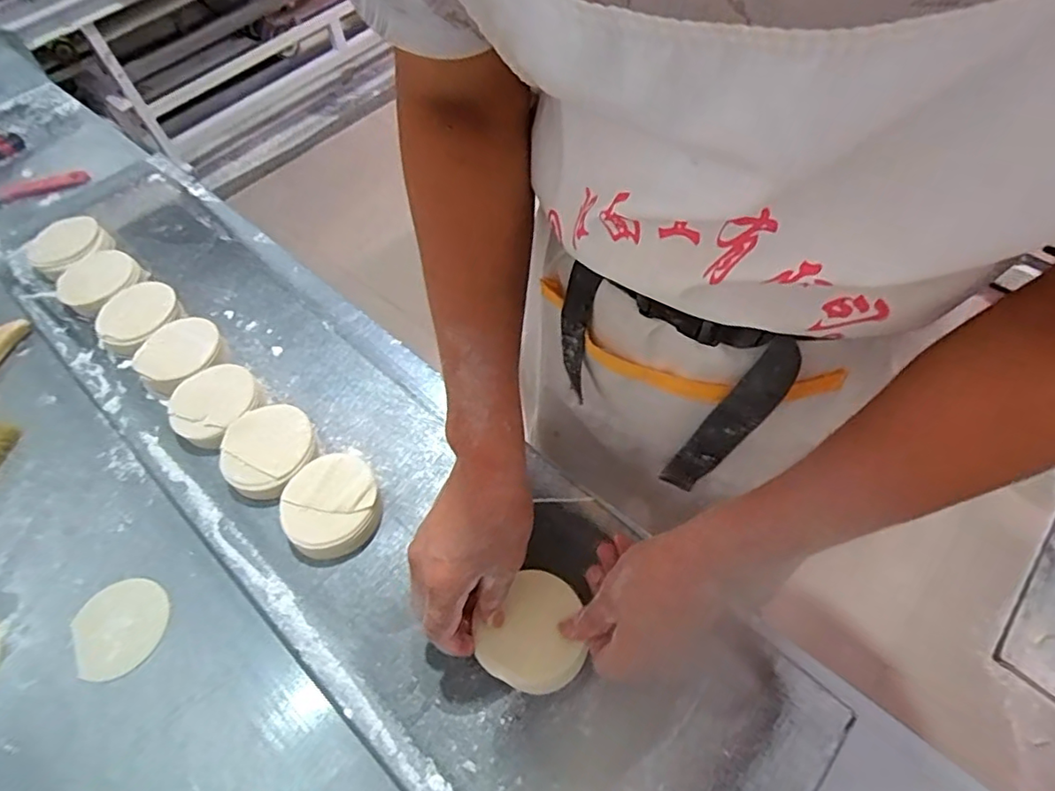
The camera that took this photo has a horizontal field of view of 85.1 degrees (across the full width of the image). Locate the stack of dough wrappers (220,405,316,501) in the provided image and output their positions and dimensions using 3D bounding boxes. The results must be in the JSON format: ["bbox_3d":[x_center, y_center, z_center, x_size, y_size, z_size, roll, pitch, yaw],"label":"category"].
[{"bbox_3d":[-0.252,0.054,0.561,0.085,0.034,0.094,-38,65,-17],"label":"stack of dough wrappers"}]

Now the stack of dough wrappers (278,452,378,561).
[{"bbox_3d":[-0.178,0.098,0.522,0.083,0.022,0.092,-27,62,-12],"label":"stack of dough wrappers"}]

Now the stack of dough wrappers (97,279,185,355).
[{"bbox_3d":[-0.446,-0.091,0.659,0.094,0.029,0.091,30,66,19],"label":"stack of dough wrappers"}]

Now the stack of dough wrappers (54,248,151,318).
[{"bbox_3d":[-0.514,-0.140,0.690,0.085,0.026,0.097,16,62,13],"label":"stack of dough wrappers"}]

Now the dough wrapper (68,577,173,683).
[{"bbox_3d":[-0.354,0.199,0.499,0.076,0.004,0.077,-2,60,3],"label":"dough wrapper"}]

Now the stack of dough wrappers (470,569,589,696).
[{"bbox_3d":[0.002,0.191,0.464,0.086,0.014,0.087,-20,60,-8],"label":"stack of dough wrappers"}]

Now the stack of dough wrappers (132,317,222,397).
[{"bbox_3d":[-0.375,-0.044,0.622,0.084,0.027,0.091,27,65,18],"label":"stack of dough wrappers"}]

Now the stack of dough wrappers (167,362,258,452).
[{"bbox_3d":[-0.318,0.008,0.590,0.085,0.034,0.089,22,63,15],"label":"stack of dough wrappers"}]

